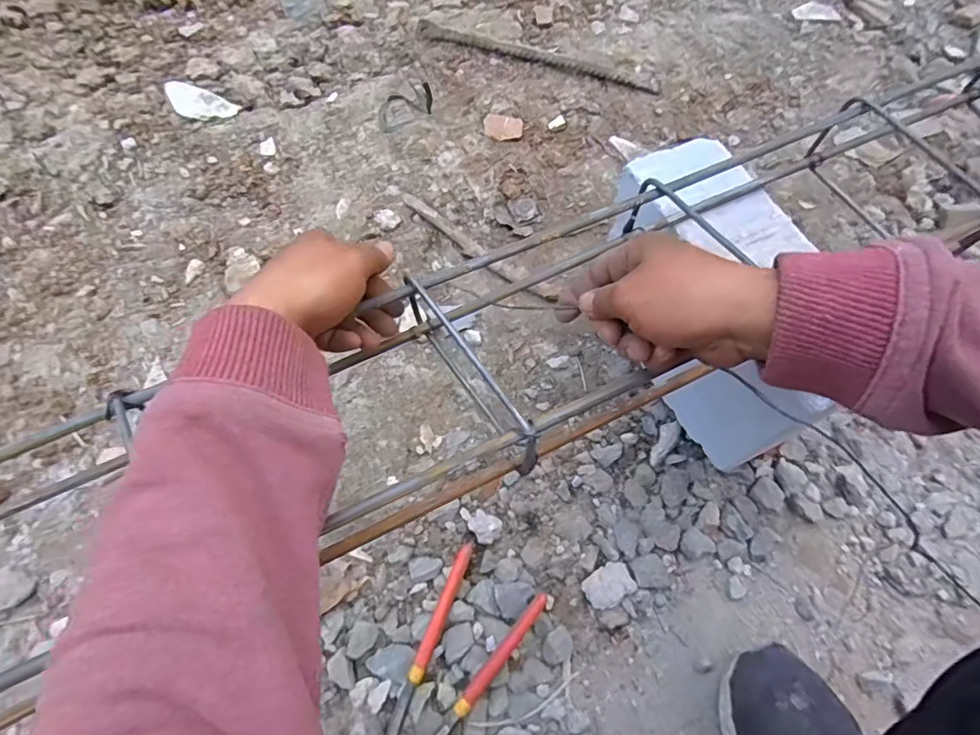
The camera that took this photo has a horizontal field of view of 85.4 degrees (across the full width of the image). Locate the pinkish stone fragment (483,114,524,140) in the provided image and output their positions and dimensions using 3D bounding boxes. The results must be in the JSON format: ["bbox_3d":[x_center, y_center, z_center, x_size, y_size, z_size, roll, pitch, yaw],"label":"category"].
[{"bbox_3d":[0.018,-0.331,0.734,0.054,0.007,0.043,12,68,5],"label":"pinkish stone fragment"}]

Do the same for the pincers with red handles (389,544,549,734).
[{"bbox_3d":[-0.041,0.281,0.478,0.088,0.022,0.213,29,70,12],"label":"pincers with red handles"}]

